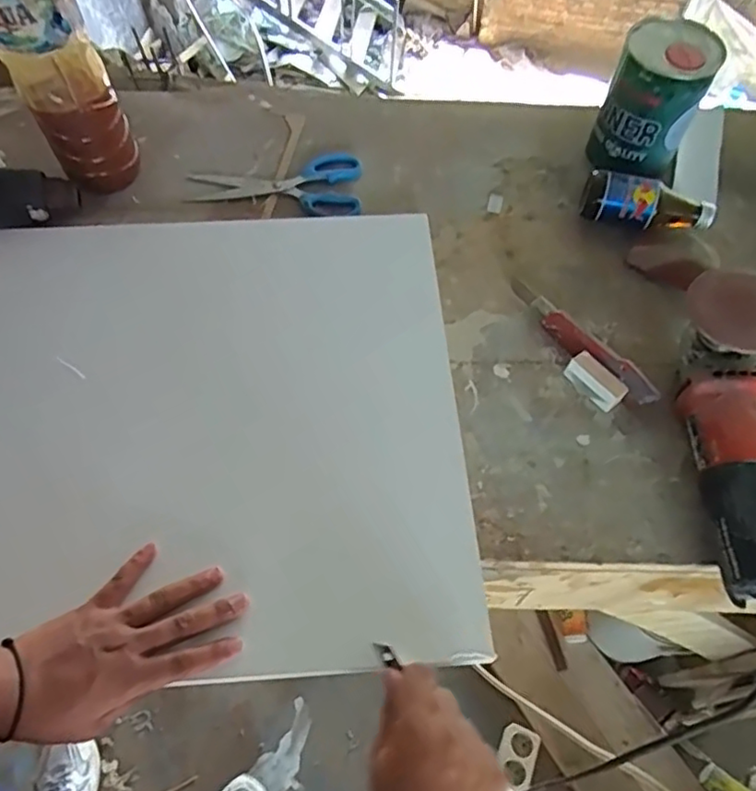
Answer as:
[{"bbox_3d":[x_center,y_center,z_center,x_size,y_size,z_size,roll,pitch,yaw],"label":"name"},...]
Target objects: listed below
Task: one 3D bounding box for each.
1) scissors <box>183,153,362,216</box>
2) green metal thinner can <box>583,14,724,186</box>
[{"bbox_3d":[-0.116,-0.250,0.717,0.198,0.016,0.091,7,59,4],"label":"scissors"},{"bbox_3d":[0.303,-0.319,0.682,0.097,0.143,0.080,20,60,11],"label":"green metal thinner can"}]

